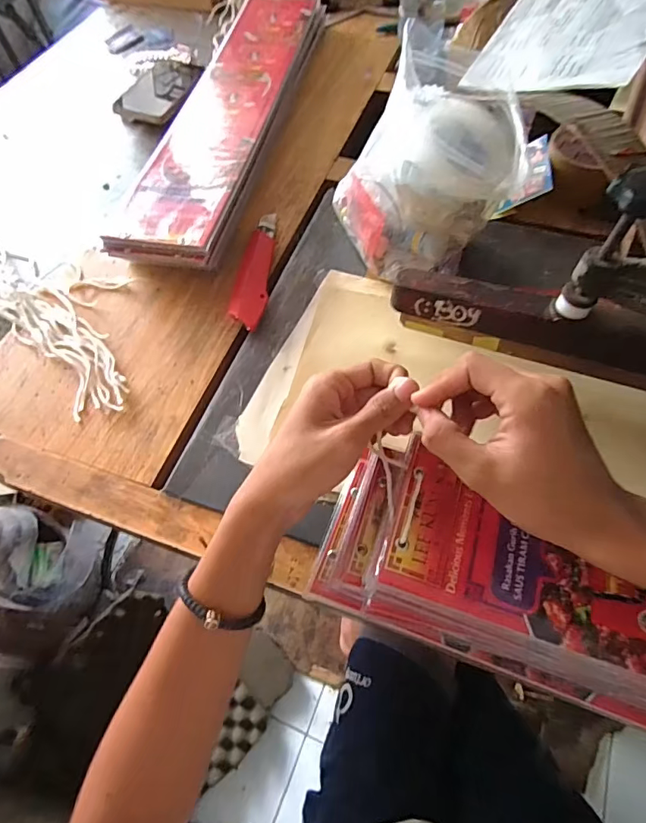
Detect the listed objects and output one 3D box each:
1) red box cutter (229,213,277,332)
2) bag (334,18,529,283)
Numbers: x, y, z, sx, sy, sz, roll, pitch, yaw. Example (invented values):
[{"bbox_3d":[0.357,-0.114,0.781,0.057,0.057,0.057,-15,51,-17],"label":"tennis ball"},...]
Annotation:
[{"bbox_3d":[-0.067,-0.144,0.482,0.031,0.020,0.158,2,60,4],"label":"red box cutter"},{"bbox_3d":[0.093,-0.238,0.452,0.155,0.148,0.192,3,61,5],"label":"bag"}]

